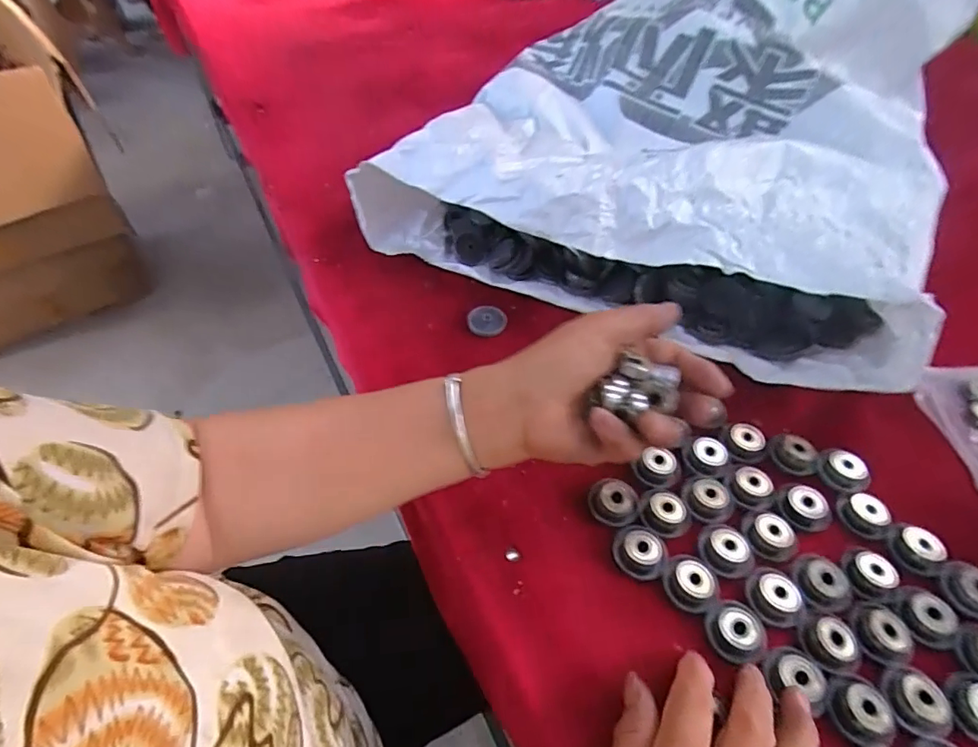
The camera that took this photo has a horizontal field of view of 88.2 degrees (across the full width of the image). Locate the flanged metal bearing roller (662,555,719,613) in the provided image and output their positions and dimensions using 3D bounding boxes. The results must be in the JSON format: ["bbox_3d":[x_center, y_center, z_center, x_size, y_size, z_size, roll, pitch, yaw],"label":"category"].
[{"bbox_3d":[0.126,0.131,0.315,0.031,0.011,0.029,1,52,-1],"label":"flanged metal bearing roller"}]

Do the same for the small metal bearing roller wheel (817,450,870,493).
[{"bbox_3d":[0.258,0.072,0.369,0.033,0.011,0.031,1,52,-1],"label":"small metal bearing roller wheel"}]

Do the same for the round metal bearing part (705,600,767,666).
[{"bbox_3d":[0.147,0.153,0.299,0.030,0.008,0.032,1,52,-1],"label":"round metal bearing part"}]

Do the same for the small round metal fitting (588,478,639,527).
[{"bbox_3d":[0.087,0.087,0.347,0.034,0.015,0.032,1,52,-1],"label":"small round metal fitting"}]

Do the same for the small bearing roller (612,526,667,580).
[{"bbox_3d":[0.098,0.116,0.327,0.033,0.010,0.031,1,52,-1],"label":"small bearing roller"}]

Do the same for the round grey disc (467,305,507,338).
[{"bbox_3d":[-0.001,-0.049,0.456,0.034,0.008,0.036,1,52,-1],"label":"round grey disc"}]

